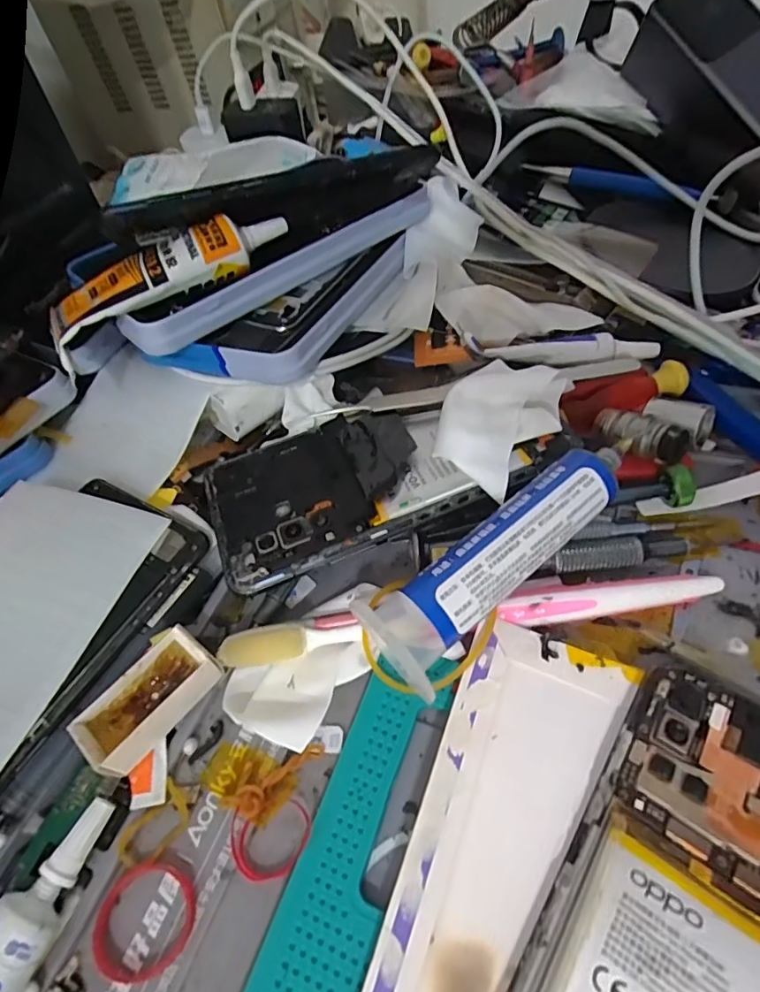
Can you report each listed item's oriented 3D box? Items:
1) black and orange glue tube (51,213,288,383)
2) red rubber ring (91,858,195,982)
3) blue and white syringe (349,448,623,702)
[{"bbox_3d":[-0.102,-0.107,0.243,0.122,0.028,0.035,-36,55,-16],"label":"black and orange glue tube"},{"bbox_3d":[-0.073,0.130,0.156,0.031,0.004,0.028,17,58,22],"label":"red rubber ring"},{"bbox_3d":[0.044,0.019,0.185,0.115,0.023,0.033,-41,57,-20],"label":"blue and white syringe"}]

